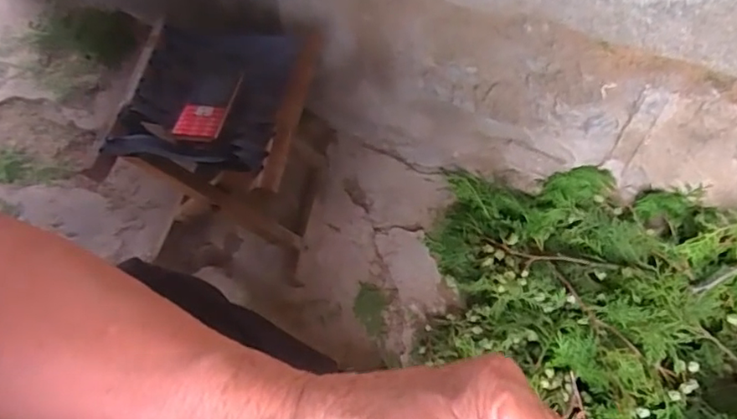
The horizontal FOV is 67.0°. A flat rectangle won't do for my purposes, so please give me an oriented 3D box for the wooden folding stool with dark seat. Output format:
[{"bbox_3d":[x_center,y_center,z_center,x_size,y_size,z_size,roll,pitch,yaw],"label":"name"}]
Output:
[{"bbox_3d":[-0.194,-0.074,0.760,0.233,0.218,0.237,8,53,7],"label":"wooden folding stool with dark seat"}]

